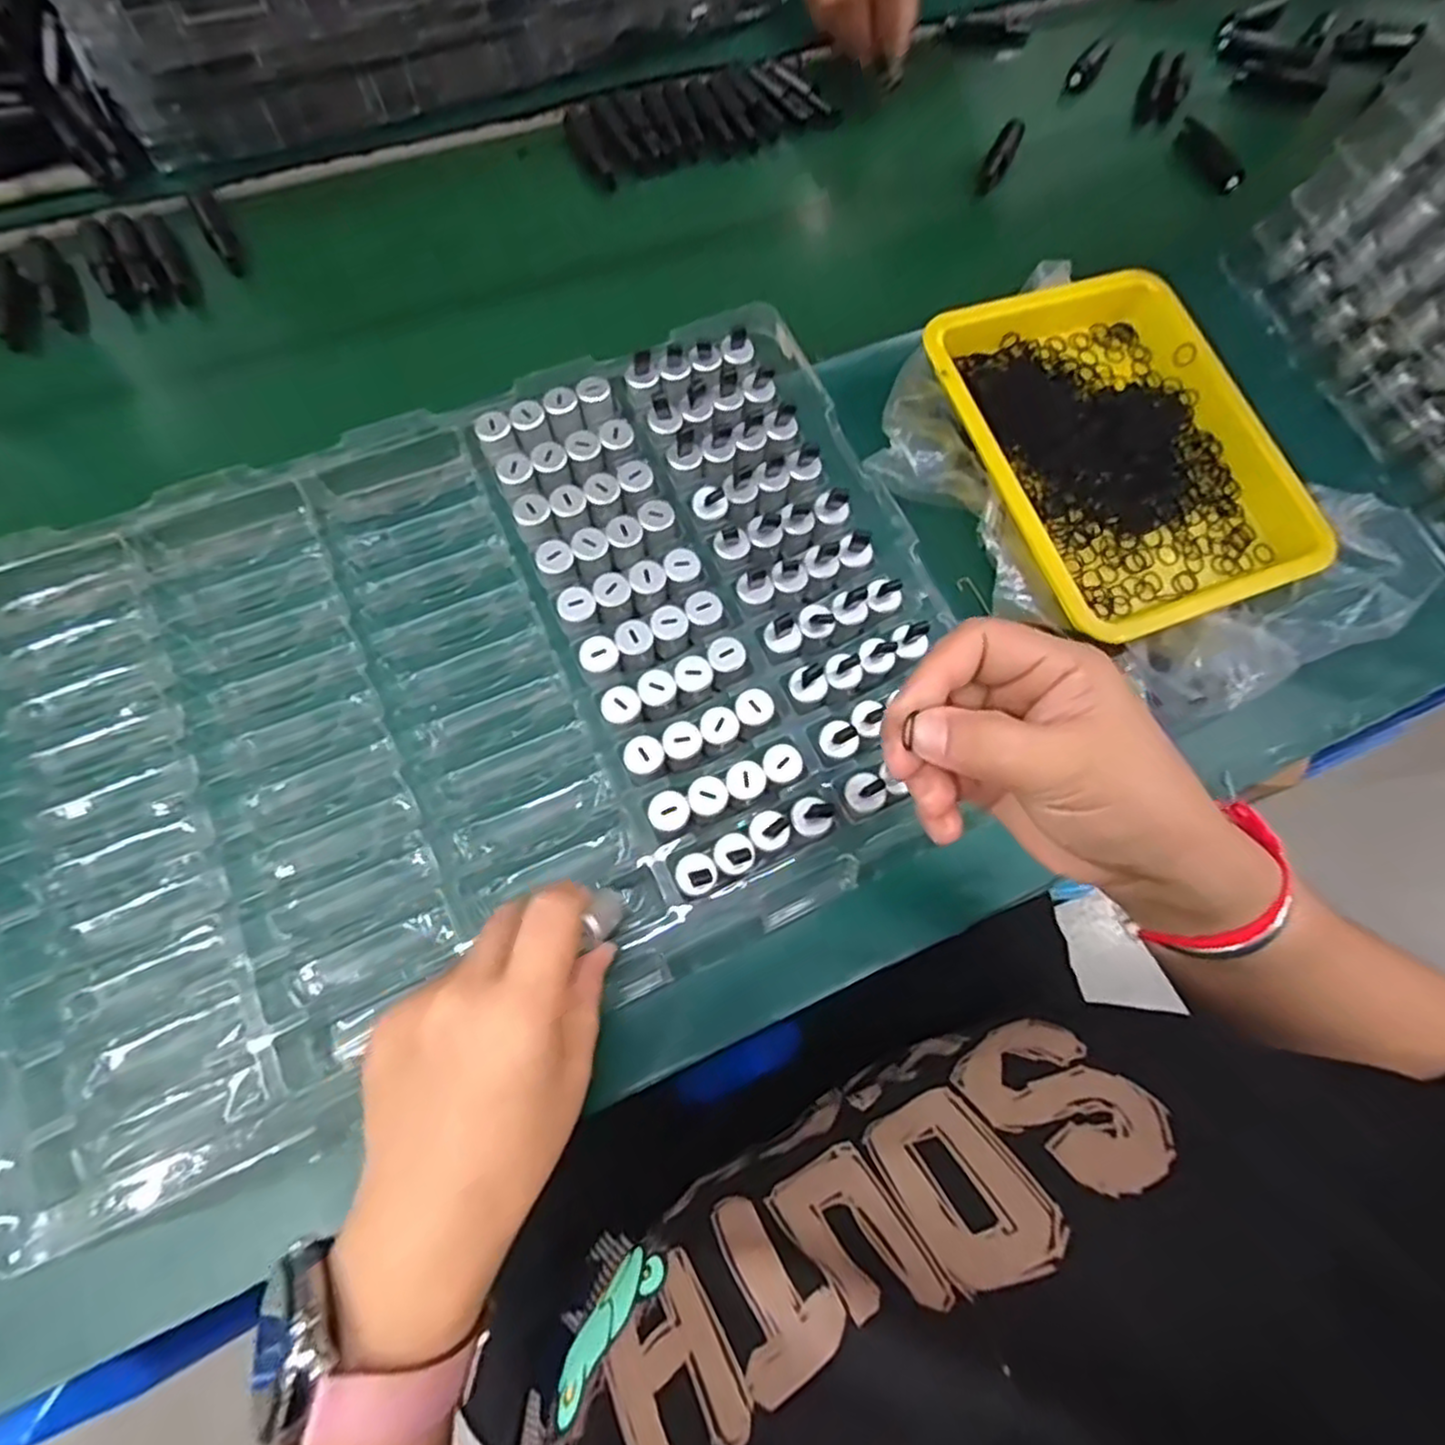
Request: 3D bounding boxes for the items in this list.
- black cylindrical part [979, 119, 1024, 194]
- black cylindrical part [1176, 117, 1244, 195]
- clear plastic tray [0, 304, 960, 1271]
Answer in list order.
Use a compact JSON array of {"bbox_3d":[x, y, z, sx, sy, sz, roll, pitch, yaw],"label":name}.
[{"bbox_3d":[0.216,-0.440,0.546,0.020,0.014,0.064,23,83,6],"label":"black cylindrical part"},{"bbox_3d":[0.387,-0.450,0.560,0.014,0.017,0.073,-13,71,-8],"label":"black cylindrical part"},{"bbox_3d":[-0.116,-0.021,0.361,0.479,0.052,0.322,-21,71,-11],"label":"clear plastic tray"}]

